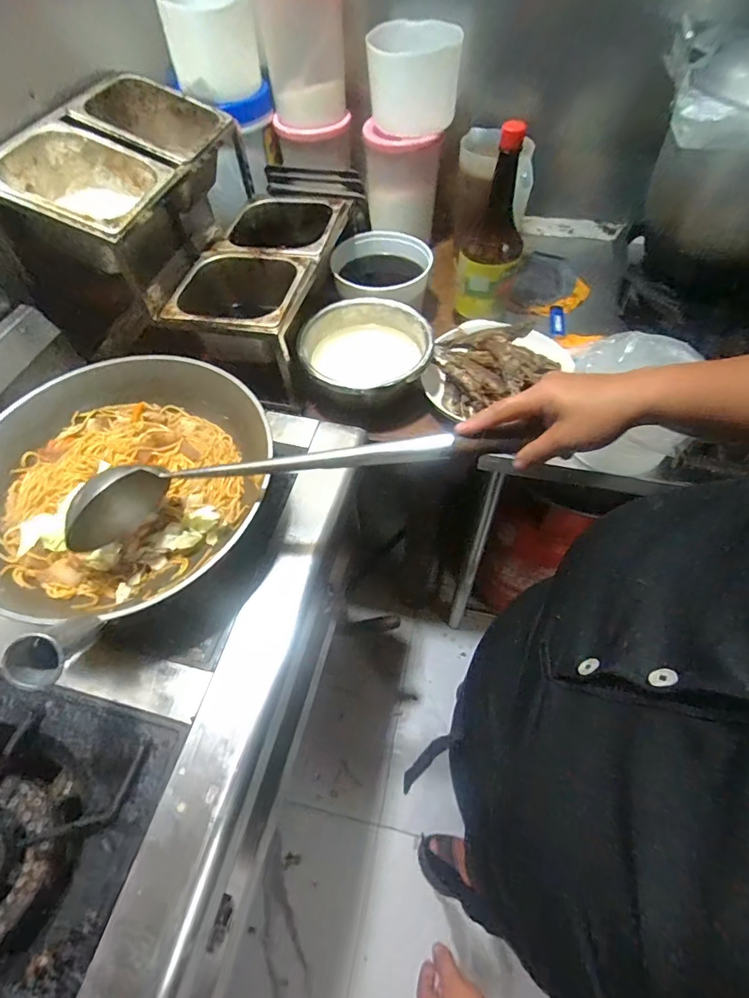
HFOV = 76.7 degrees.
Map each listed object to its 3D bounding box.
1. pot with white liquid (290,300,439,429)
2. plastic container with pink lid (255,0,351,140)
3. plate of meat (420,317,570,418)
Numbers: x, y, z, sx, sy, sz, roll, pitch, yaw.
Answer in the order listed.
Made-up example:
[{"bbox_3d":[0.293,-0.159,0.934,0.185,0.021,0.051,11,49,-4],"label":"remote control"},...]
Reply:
[{"bbox_3d":[-0.012,-0.199,0.705,0.186,0.095,0.187,4,56,5],"label":"pot with white liquid"},{"bbox_3d":[-0.121,-0.756,0.792,0.134,0.221,0.134,-8,56,-3],"label":"plastic container with pink lid"},{"bbox_3d":[0.176,-0.202,0.690,0.214,0.063,0.174,-37,63,-21],"label":"plate of meat"}]

